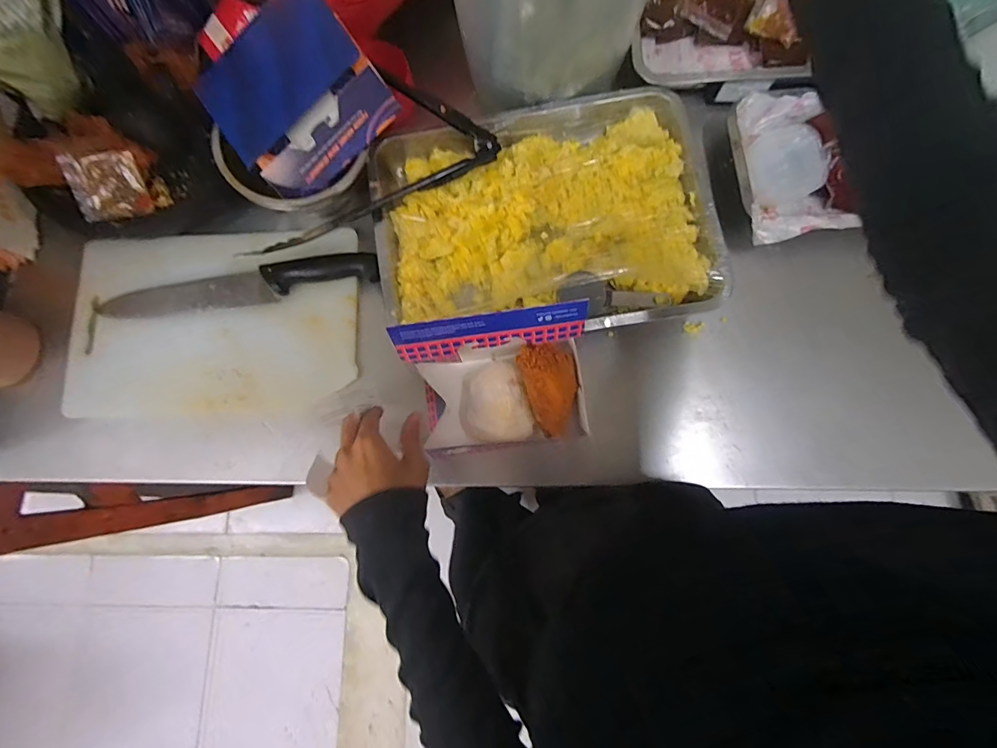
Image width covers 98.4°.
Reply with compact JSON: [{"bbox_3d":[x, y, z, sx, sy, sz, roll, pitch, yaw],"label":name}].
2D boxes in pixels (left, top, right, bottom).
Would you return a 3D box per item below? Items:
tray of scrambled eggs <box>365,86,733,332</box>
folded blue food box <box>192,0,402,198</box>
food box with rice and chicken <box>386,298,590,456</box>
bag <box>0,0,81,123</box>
[{"bbox_3d":[0.052,-0.187,0.527,0.397,0.044,0.289,-7,79,0],"label":"tray of scrambled eggs"},{"bbox_3d":[-0.227,-0.309,0.469,0.179,0.017,0.179,-29,105,16],"label":"folded blue food box"},{"bbox_3d":[0.002,0.012,0.439,0.170,0.156,0.106,-6,79,0],"label":"food box with rice and chicken"},{"bbox_3d":[-0.485,-0.349,0.454,0.062,0.151,0.128,33,82,7],"label":"bag"}]

